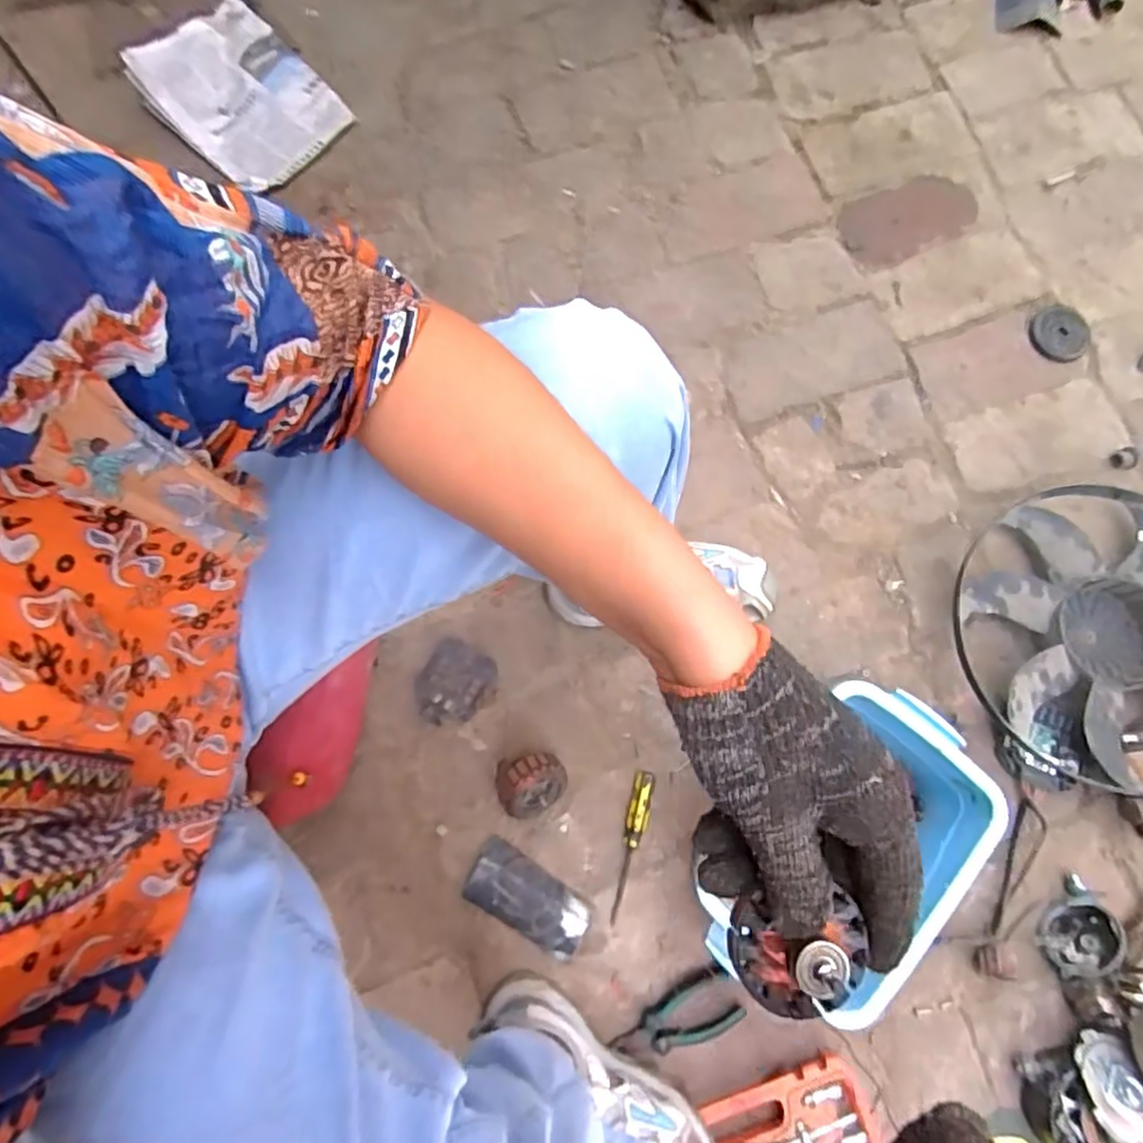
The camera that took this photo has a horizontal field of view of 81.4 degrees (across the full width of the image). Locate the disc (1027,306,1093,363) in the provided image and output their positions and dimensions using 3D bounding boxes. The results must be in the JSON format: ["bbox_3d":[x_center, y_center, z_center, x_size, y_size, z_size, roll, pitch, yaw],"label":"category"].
[{"bbox_3d":[0.663,-0.323,0.902,0.080,0.011,0.077,0,77,-1],"label":"disc"}]

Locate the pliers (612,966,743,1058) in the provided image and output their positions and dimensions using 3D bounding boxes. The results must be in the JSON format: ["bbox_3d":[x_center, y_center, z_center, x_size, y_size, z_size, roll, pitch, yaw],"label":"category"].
[{"bbox_3d":[0.115,0.487,0.715,0.142,0.019,0.057,-33,65,-2],"label":"pliers"}]

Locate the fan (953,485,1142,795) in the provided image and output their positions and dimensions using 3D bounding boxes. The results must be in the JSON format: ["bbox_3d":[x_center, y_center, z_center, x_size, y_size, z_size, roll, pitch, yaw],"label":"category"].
[{"bbox_3d":[0.649,0.070,0.793,0.354,0.052,0.357,-4,78,-2],"label":"fan"}]

